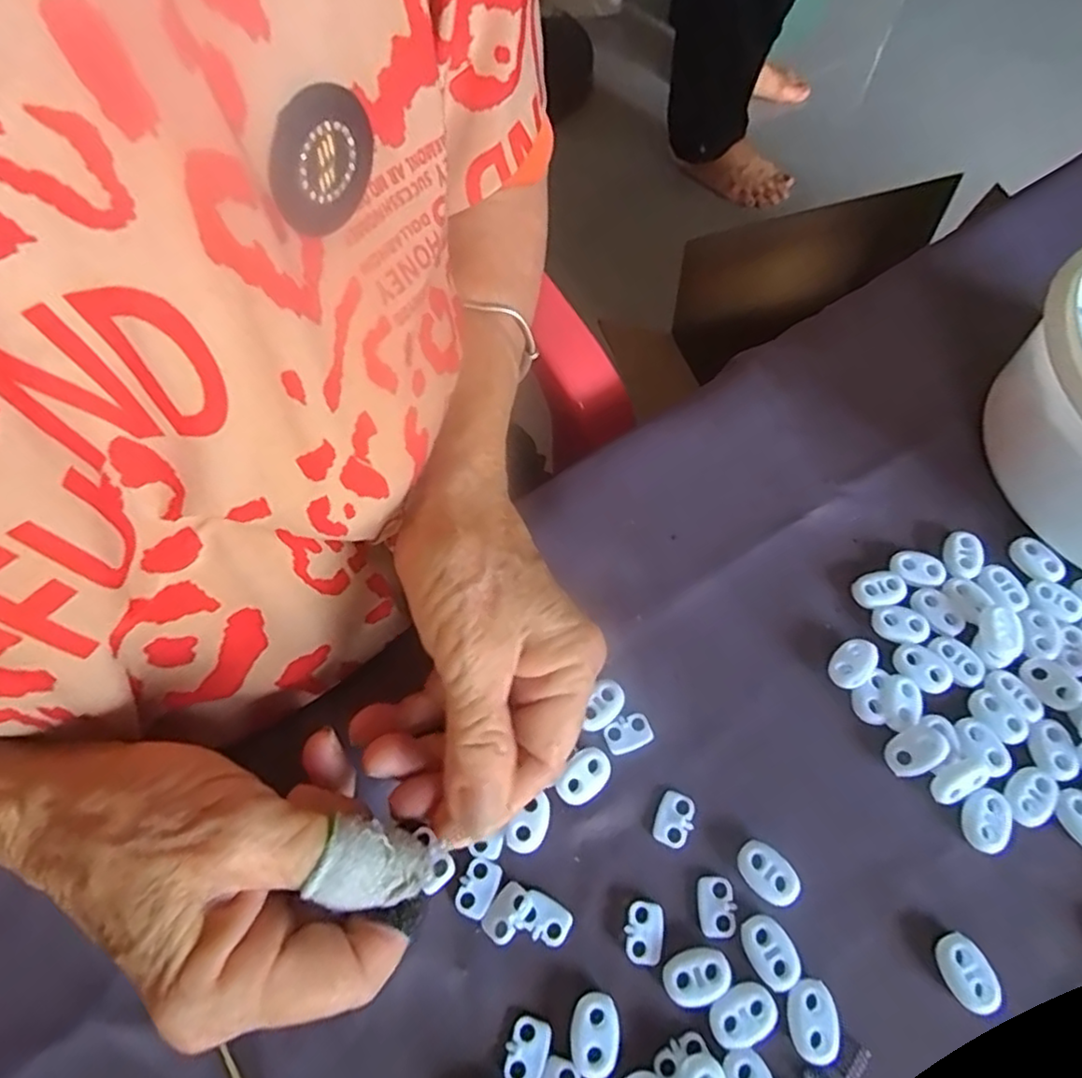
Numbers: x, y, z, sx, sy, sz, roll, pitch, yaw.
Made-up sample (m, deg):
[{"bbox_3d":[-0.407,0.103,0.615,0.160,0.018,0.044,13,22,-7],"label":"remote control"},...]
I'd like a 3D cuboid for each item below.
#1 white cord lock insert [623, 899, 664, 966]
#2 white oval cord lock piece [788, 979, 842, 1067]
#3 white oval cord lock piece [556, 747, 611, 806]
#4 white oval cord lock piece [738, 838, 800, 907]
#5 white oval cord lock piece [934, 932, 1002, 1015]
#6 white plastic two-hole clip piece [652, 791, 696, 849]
[{"bbox_3d":[0.036,0.137,0.224,0.013,0.004,0.019,12,64,5],"label":"white cord lock insert"},{"bbox_3d":[0.089,0.157,0.210,0.015,0.004,0.022,-5,64,-3],"label":"white oval cord lock piece"},{"bbox_3d":[0.016,0.091,0.246,0.015,0.007,0.022,39,70,16],"label":"white oval cord lock piece"},{"bbox_3d":[0.081,0.119,0.231,0.015,0.005,0.022,-39,71,-18],"label":"white oval cord lock piece"},{"bbox_3d":[0.143,0.145,0.217,0.015,0.005,0.022,-23,67,-12],"label":"white oval cord lock piece"},{"bbox_3d":[0.050,0.104,0.241,0.013,0.004,0.018,21,66,9],"label":"white plastic two-hole clip piece"}]

